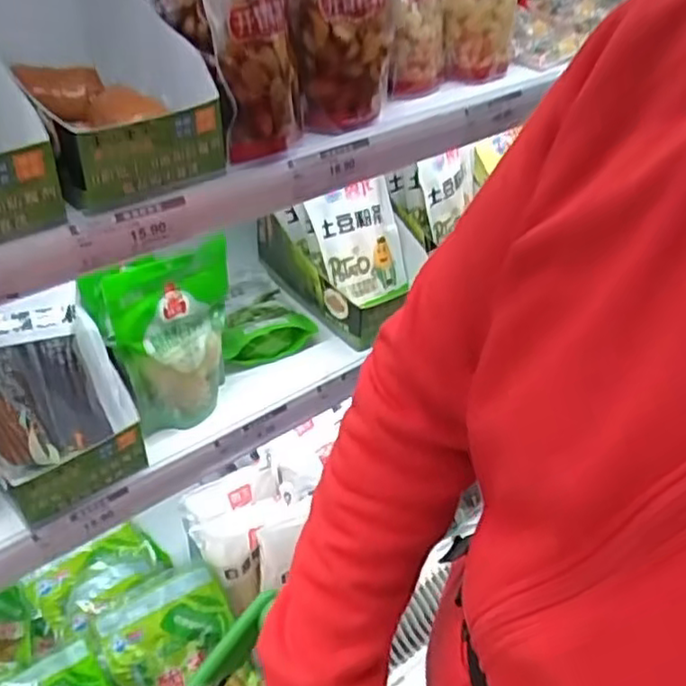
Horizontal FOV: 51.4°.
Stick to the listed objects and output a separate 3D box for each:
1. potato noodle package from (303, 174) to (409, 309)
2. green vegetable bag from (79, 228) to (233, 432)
[{"bbox_3d":[0.019,-0.131,0.950,0.121,0.158,0.040,-21,21,-23],"label":"potato noodle package"},{"bbox_3d":[-0.184,-0.013,0.770,0.149,0.192,0.085,-16,41,-18],"label":"green vegetable bag"}]

